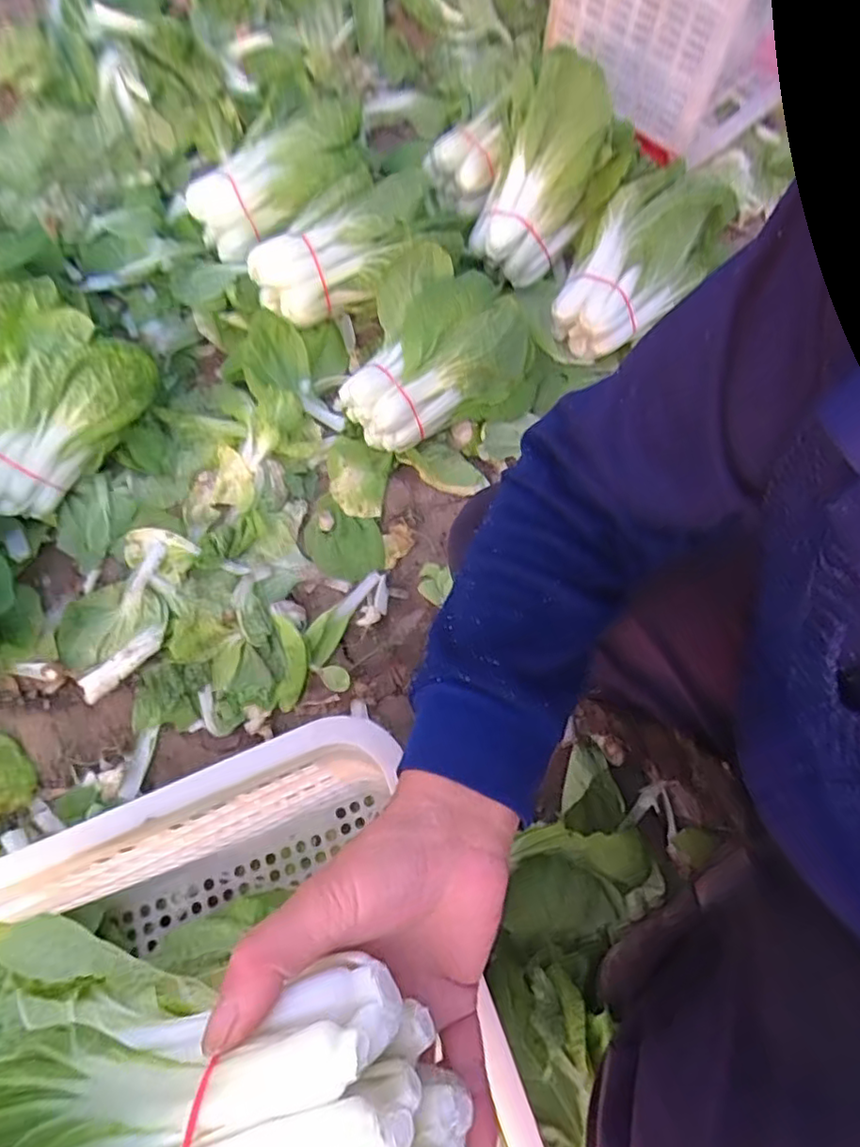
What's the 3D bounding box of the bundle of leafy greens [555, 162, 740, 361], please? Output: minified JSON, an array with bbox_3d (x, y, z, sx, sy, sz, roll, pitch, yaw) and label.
[{"bbox_3d":[0.280,-0.420,0.848,0.255,0.106,0.136,-49,60,11],"label":"bundle of leafy greens"}]

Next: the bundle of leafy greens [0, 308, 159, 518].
[{"bbox_3d":[-0.466,-0.202,0.743,0.247,0.147,0.153,-40,74,-16],"label":"bundle of leafy greens"}]

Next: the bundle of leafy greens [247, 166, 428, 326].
[{"bbox_3d":[-0.111,-0.455,0.847,0.281,0.083,0.137,-41,74,-4],"label":"bundle of leafy greens"}]

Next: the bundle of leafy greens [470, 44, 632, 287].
[{"bbox_3d":[0.164,-0.552,0.872,0.188,0.090,0.258,26,108,2],"label":"bundle of leafy greens"}]

